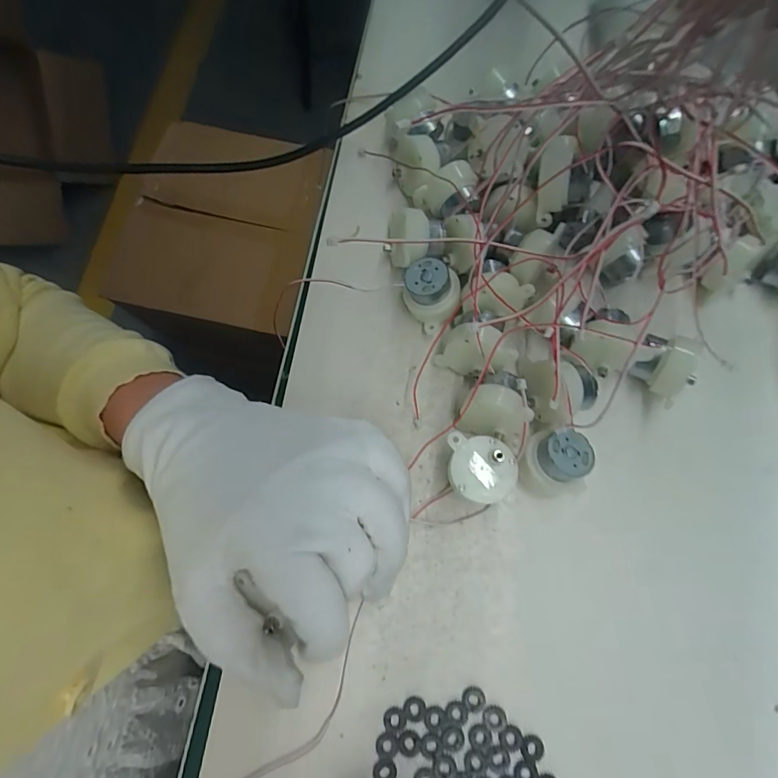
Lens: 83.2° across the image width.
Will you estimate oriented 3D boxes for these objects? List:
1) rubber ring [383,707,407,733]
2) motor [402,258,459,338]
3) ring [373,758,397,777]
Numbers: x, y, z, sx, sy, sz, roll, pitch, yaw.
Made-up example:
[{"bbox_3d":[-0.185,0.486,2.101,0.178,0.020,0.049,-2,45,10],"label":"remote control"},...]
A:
[{"bbox_3d":[0.003,0.154,0.203,0.010,0.004,0.010,0,74,0],"label":"rubber ring"},{"bbox_3d":[0.023,-0.053,0.244,0.025,0.028,0.031,-44,79,-11],"label":"motor"},{"bbox_3d":[-0.002,0.174,0.198,0.011,0.004,0.011,0,74,0],"label":"ring"}]

